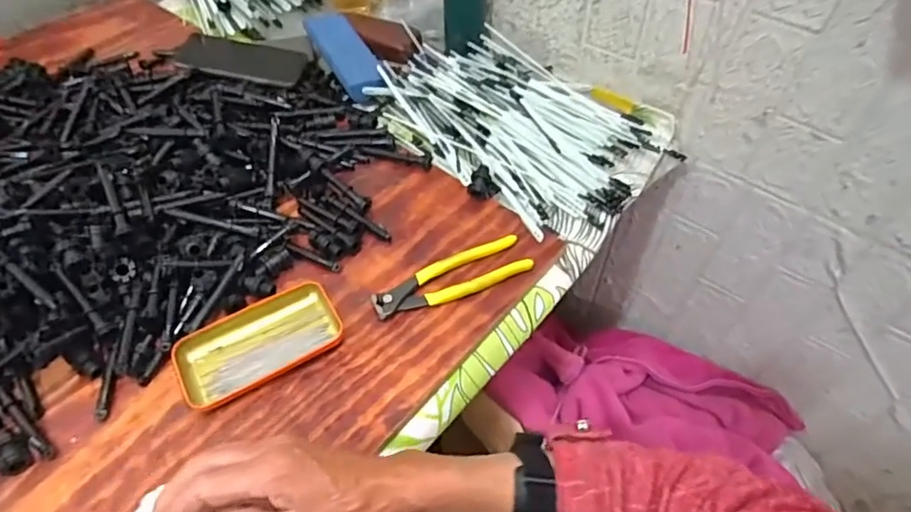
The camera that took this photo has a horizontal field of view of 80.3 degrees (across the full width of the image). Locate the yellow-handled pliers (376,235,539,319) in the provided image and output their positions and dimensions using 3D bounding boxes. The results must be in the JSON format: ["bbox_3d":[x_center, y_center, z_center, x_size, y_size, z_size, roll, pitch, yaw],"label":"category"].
[{"bbox_3d":[-0.003,0.021,0.542,0.162,0.018,0.052,-22,55,-12],"label":"yellow-handled pliers"}]

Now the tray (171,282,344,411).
[{"bbox_3d":[-0.183,0.079,0.503,0.143,0.013,0.074,-28,57,-16],"label":"tray"}]

